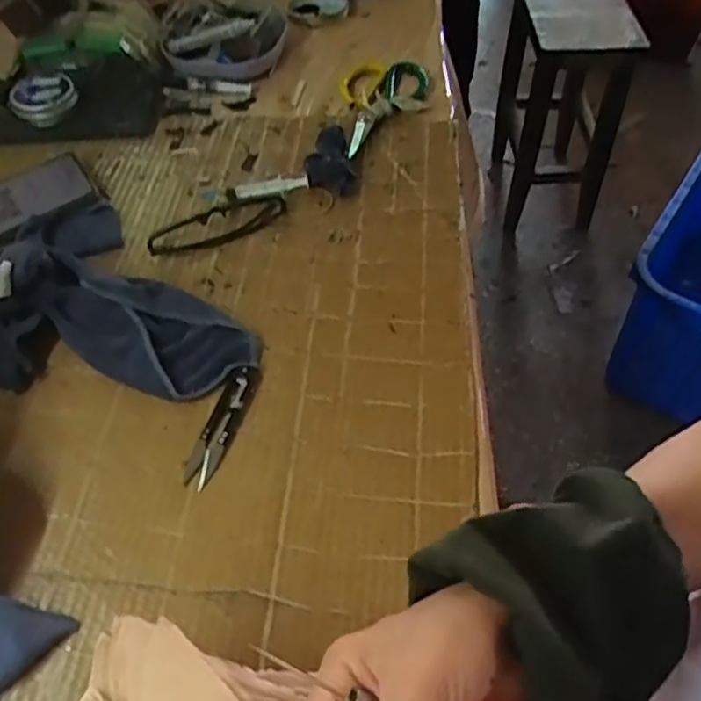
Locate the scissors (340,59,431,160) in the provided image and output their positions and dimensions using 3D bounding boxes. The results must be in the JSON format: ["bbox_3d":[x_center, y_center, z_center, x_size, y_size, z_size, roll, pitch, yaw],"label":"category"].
[{"bbox_3d":[0.038,-0.279,0.754,0.097,0.017,0.171,2,54,3],"label":"scissors"}]

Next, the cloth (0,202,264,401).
[{"bbox_3d":[-0.228,-0.038,0.557,0.261,0.055,0.181,38,63,25],"label":"cloth"}]

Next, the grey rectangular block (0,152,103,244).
[{"bbox_3d":[-0.334,-0.141,0.657,0.163,0.010,0.086,-29,58,-19],"label":"grey rectangular block"}]

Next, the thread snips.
[{"bbox_3d":[-0.098,0.055,0.519,0.023,0.010,0.104,16,55,12],"label":"thread snips"}]

